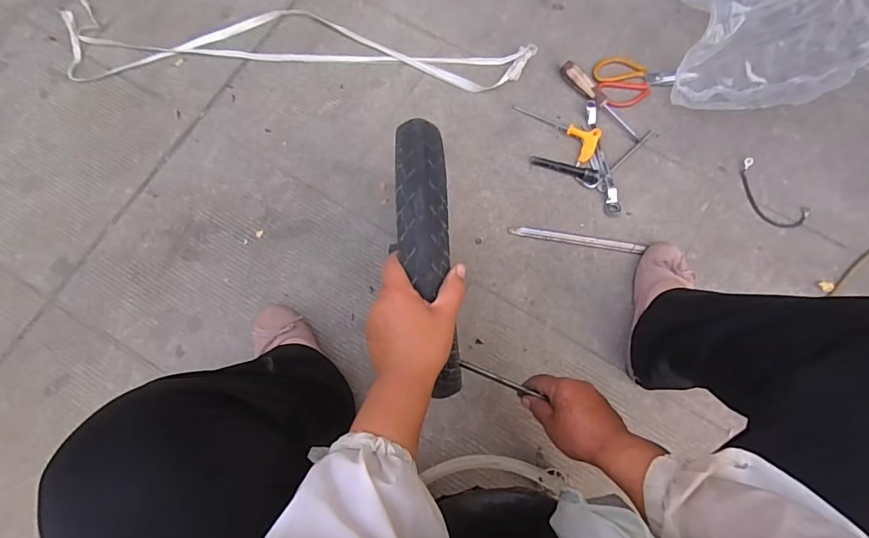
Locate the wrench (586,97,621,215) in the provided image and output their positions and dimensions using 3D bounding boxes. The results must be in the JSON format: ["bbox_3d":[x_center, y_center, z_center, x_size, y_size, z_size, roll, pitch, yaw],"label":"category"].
[{"bbox_3d":[0.310,-0.206,0.832,0.027,0.018,0.226,-5,75,-1],"label":"wrench"}]

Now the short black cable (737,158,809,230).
[{"bbox_3d":[0.604,-0.130,0.818,0.071,0.015,0.146,-41,78,-10],"label":"short black cable"}]

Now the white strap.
[{"bbox_3d":[-0.277,-0.439,0.884,0.916,0.020,0.173,2,75,1],"label":"white strap"}]

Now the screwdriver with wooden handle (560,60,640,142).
[{"bbox_3d":[0.316,-0.320,0.854,0.032,0.027,0.199,-43,79,-11],"label":"screwdriver with wooden handle"}]

